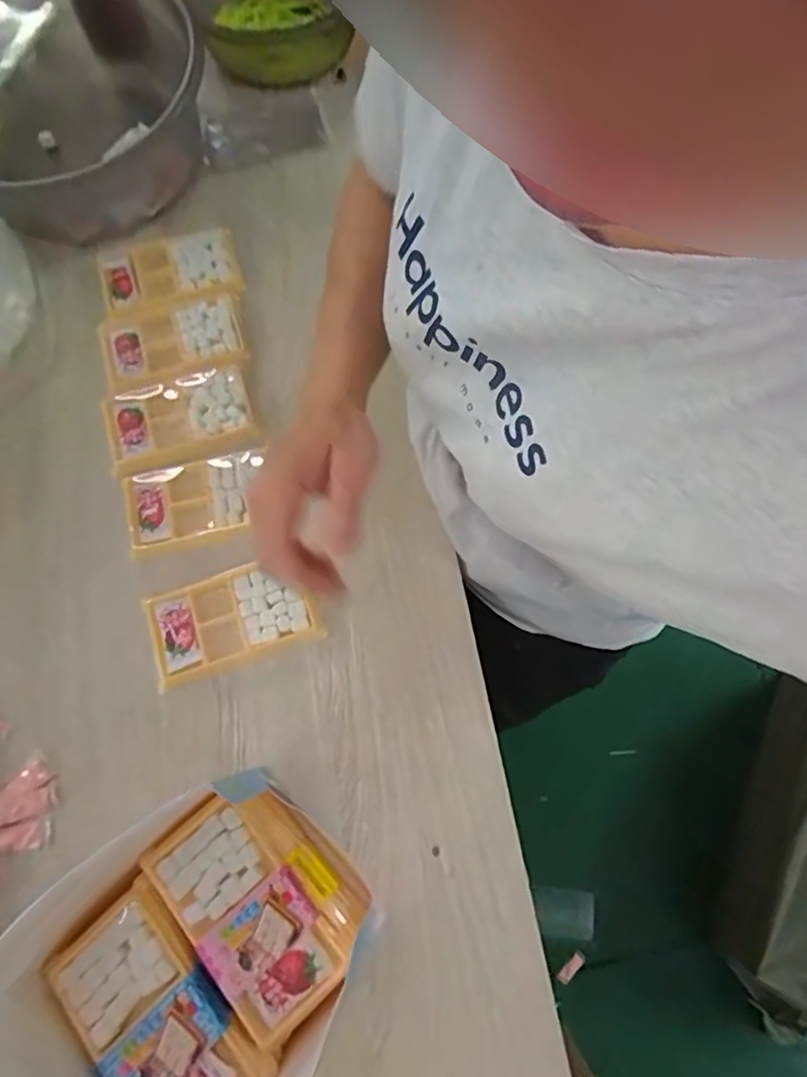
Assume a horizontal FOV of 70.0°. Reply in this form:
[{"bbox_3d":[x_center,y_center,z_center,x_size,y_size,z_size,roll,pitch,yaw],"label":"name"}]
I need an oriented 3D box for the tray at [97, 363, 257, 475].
[{"bbox_3d":[-0.204,-0.111,0.514,0.132,0.021,0.084,-17,73,-5],"label":"tray"}]

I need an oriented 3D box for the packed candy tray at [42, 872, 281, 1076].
[{"bbox_3d":[-0.149,0.284,0.342,0.077,0.016,0.135,-43,77,-12],"label":"packed candy tray"}]

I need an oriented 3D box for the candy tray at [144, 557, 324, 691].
[{"bbox_3d":[-0.141,0.063,0.469,0.128,0.010,0.076,-19,74,-6],"label":"candy tray"}]

